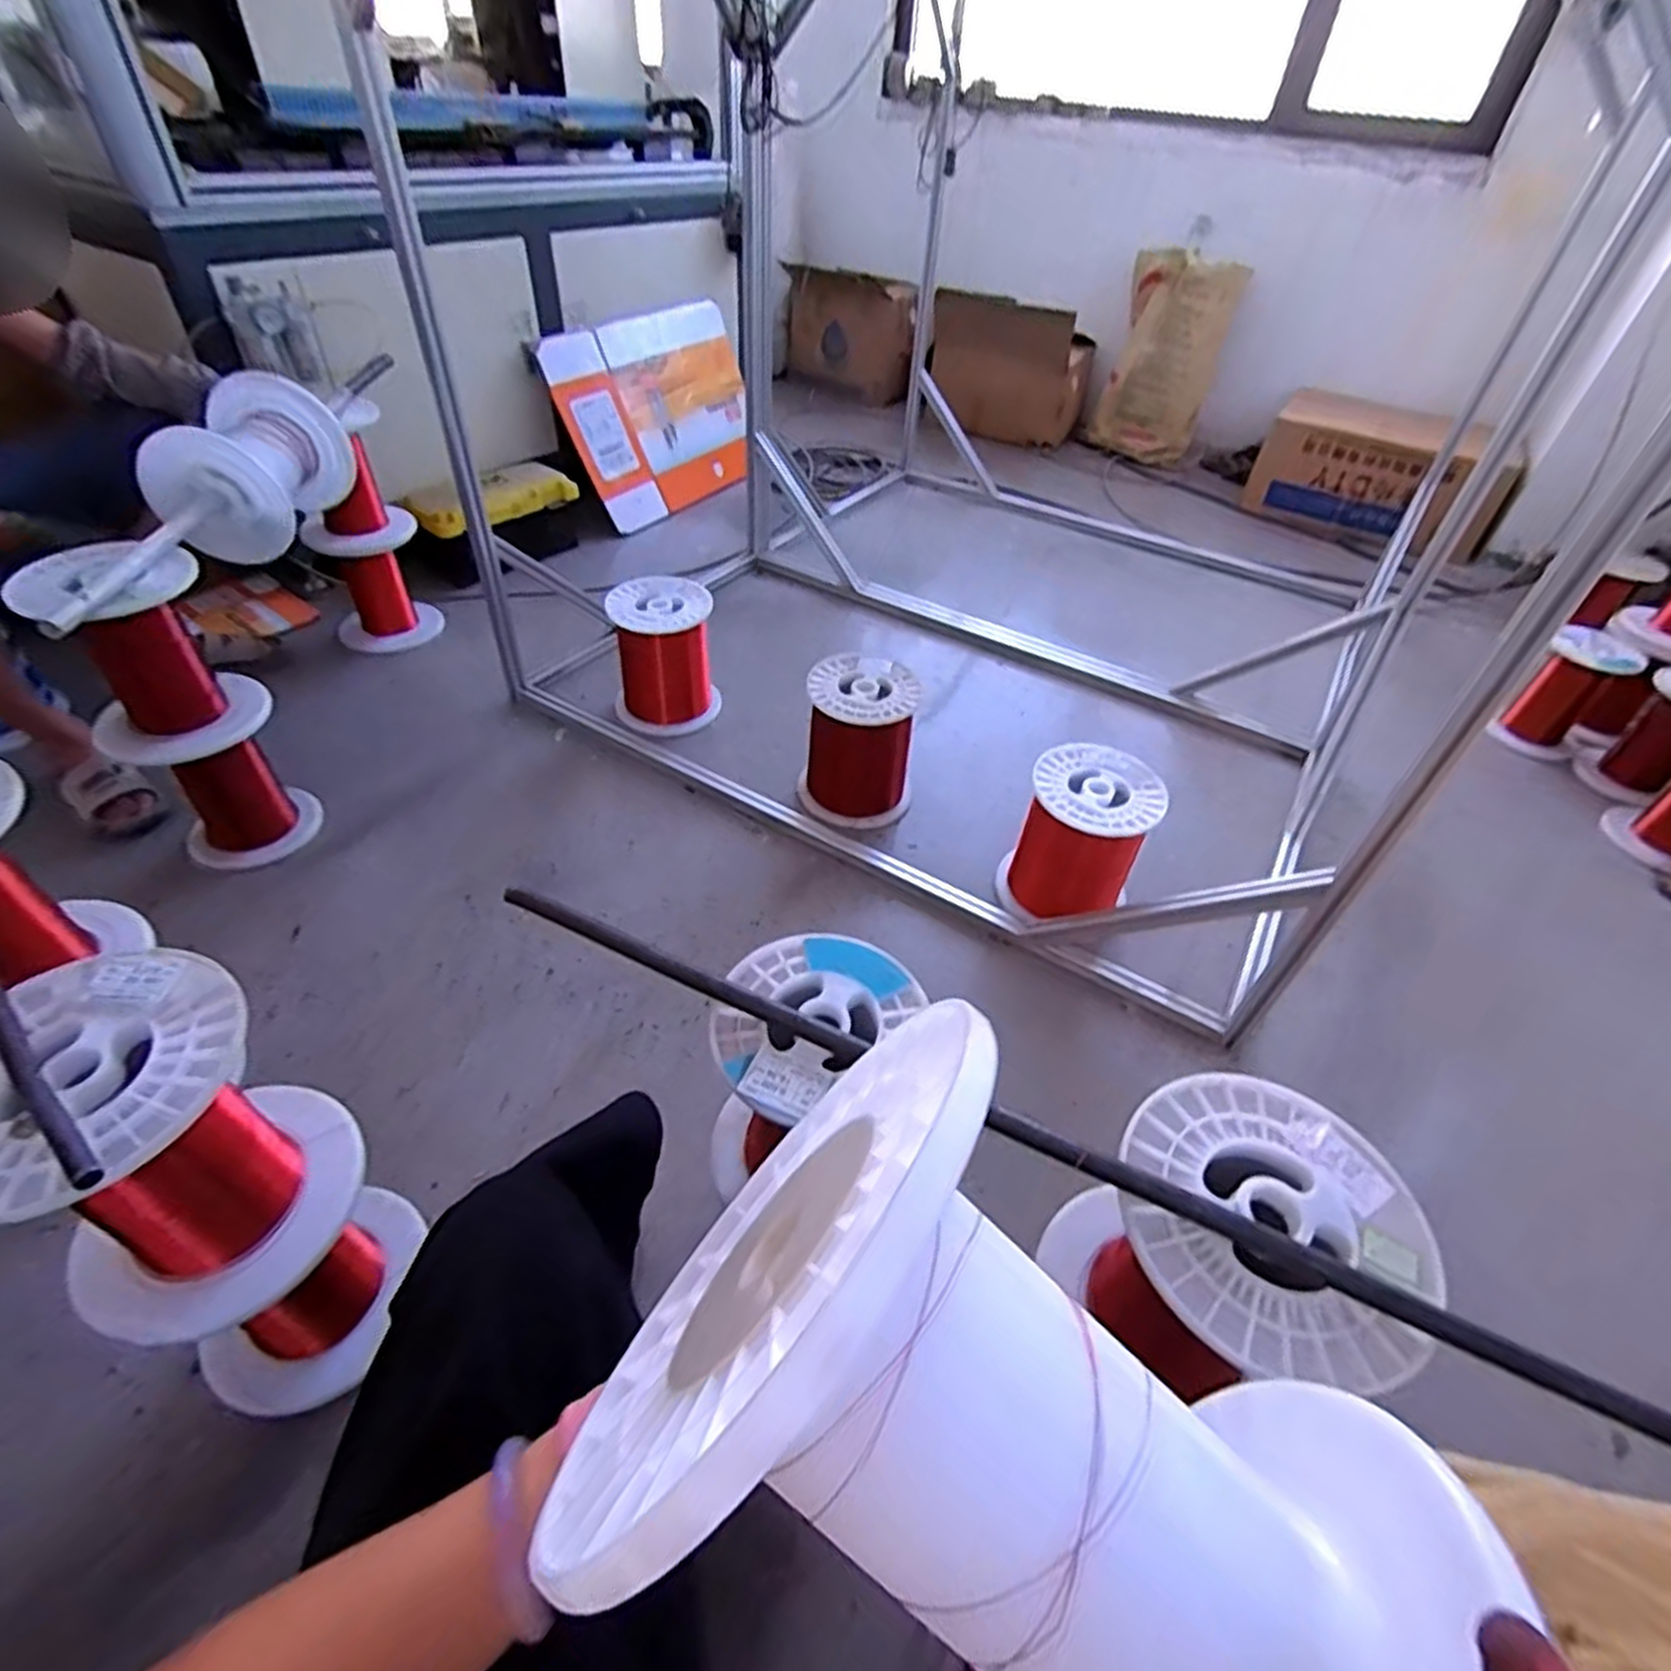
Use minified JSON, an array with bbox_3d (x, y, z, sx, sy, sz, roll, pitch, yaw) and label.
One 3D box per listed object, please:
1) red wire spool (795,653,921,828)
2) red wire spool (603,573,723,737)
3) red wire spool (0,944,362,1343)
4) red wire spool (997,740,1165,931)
[{"bbox_3d":[0.042,-0.173,1.437,0.197,0.240,0.192,3,44,-3],"label":"red wire spool"},{"bbox_3d":[-0.348,-0.361,1.616,0.210,0.245,0.199,-7,45,-13],"label":"red wire spool"},{"bbox_3d":[-0.531,0.246,0.628,0.195,0.233,0.200,3,44,-3],"label":"red wire spool"},{"bbox_3d":[0.385,0.011,1.277,0.200,0.226,0.223,21,46,16],"label":"red wire spool"}]

